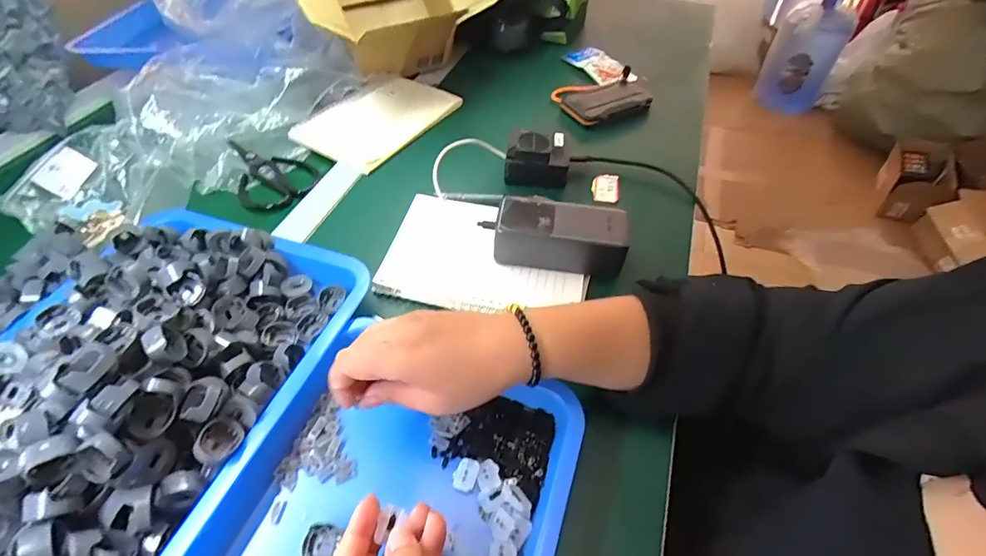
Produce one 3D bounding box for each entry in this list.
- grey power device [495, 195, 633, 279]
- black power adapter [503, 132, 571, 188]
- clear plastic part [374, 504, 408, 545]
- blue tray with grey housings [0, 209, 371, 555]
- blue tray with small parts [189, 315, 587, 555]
[{"bbox_3d":[0.069,-0.044,0.481,0.127,0.050,0.052,6,49,5],"label":"grey power device"},{"bbox_3d":[0.057,-0.153,0.581,0.075,0.048,0.071,8,49,6],"label":"black power adapter"},{"bbox_3d":[-0.063,0.149,0.287,0.014,0.004,0.022,18,50,15],"label":"clear plastic part"},{"bbox_3d":[-0.274,0.069,0.362,0.231,0.087,0.330,16,51,13],"label":"blue tray with grey housings"},{"bbox_3d":[-0.071,0.170,0.320,0.217,0.033,0.266,15,51,13],"label":"blue tray with small parts"}]

